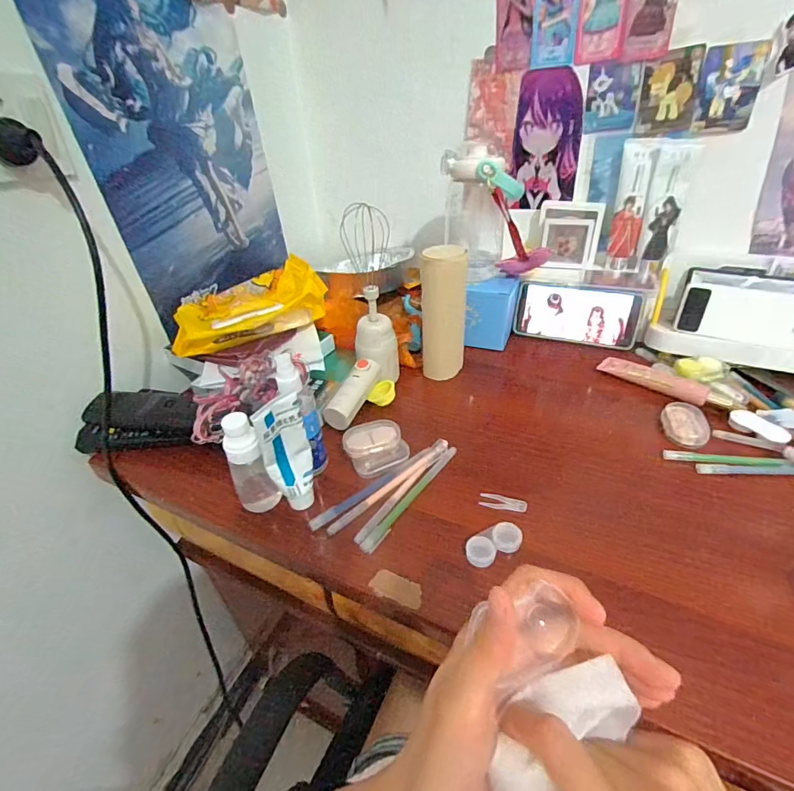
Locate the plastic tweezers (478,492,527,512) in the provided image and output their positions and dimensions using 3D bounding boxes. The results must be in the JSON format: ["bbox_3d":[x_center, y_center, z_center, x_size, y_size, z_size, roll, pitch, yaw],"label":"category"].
[{"bbox_3d":[0.102,0.104,0.419,0.044,0.008,0.016,8,39,15],"label":"plastic tweezers"}]

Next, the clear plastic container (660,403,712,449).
[{"bbox_3d":[0.320,0.032,0.484,0.044,0.018,0.057,10,39,17],"label":"clear plastic container"}]

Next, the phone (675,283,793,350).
[{"bbox_3d":[0.462,-0.108,0.580,0.144,0.069,0.008,17,25,27],"label":"phone"}]

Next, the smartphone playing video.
[{"bbox_3d":[0.261,-0.117,0.634,0.167,0.081,0.012,11,17,21],"label":"smartphone playing video"}]

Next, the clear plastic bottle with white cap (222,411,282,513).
[{"bbox_3d":[-0.136,0.068,0.405,0.034,0.118,0.029,-22,41,-22],"label":"clear plastic bottle with white cap"}]

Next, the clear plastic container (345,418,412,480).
[{"bbox_3d":[-0.024,0.056,0.466,0.061,0.033,0.048,-23,41,-24],"label":"clear plastic container"}]

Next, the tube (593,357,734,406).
[{"bbox_3d":[0.328,-0.018,0.542,0.144,0.018,0.025,29,48,36],"label":"tube"}]

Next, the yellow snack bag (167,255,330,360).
[{"bbox_3d":[-0.211,-0.130,0.605,0.200,0.057,0.135,-19,40,-19],"label":"yellow snack bag"}]

